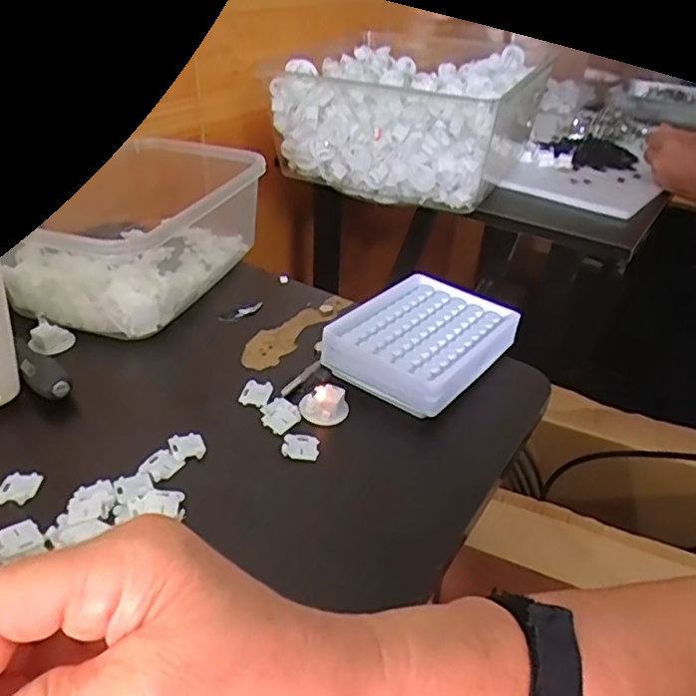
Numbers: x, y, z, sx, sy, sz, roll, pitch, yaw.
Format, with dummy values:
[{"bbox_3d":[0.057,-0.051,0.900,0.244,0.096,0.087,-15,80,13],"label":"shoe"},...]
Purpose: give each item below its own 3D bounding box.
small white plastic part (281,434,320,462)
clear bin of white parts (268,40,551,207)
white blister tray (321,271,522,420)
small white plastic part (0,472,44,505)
[{"bbox_3d":[-0.030,0.062,0.391,0.023,0.004,0.022,7,35,3],"label":"small white plastic part"},{"bbox_3d":[0.087,-0.294,0.791,0.269,0.130,0.280,19,37,20],"label":"clear bin of white parts"},{"bbox_3d":[0.055,-0.005,0.469,0.103,0.039,0.131,27,40,28],"label":"white blister tray"},{"bbox_3d":[-0.188,0.079,0.353,0.022,0.004,0.021,4,35,-2],"label":"small white plastic part"}]

